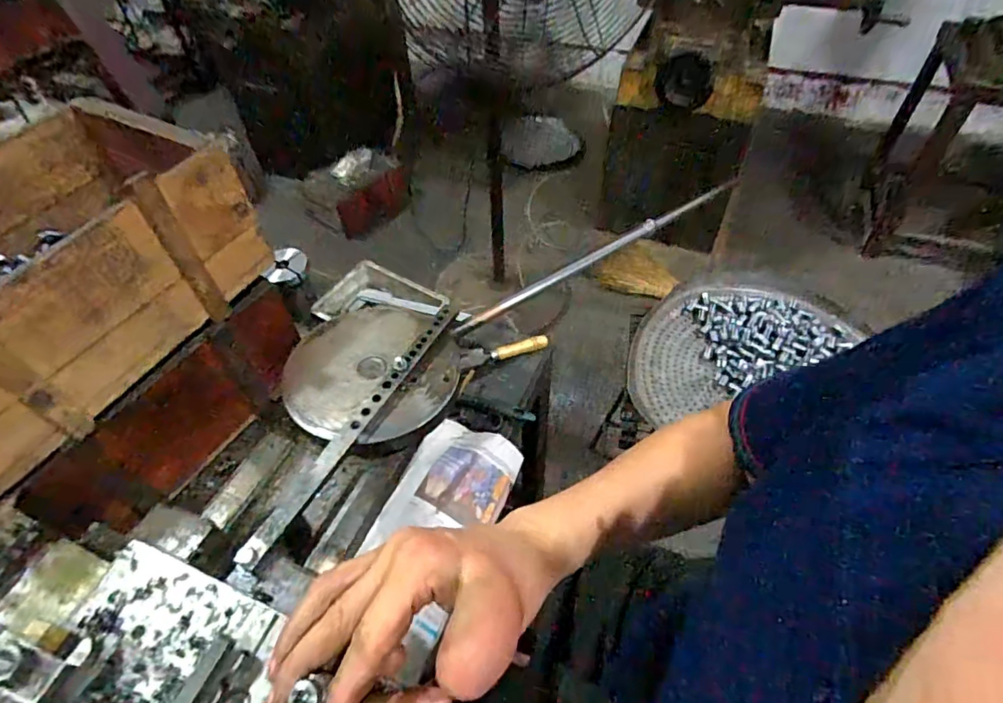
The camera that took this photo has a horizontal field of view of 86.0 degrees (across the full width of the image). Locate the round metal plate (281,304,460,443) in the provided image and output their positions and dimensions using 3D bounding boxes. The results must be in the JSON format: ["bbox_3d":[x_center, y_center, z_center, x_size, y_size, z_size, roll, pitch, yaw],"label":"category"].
[{"bbox_3d":[-0.140,0.016,0.592,0.175,0.022,0.185,-1,49,2],"label":"round metal plate"}]

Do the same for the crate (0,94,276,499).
[{"bbox_3d":[-0.459,-0.071,0.526,0.246,0.153,0.336,20,53,19],"label":"crate"}]

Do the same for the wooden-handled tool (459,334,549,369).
[{"bbox_3d":[0.002,-0.004,0.762,0.131,0.020,0.028,-16,50,-11],"label":"wooden-handled tool"}]

